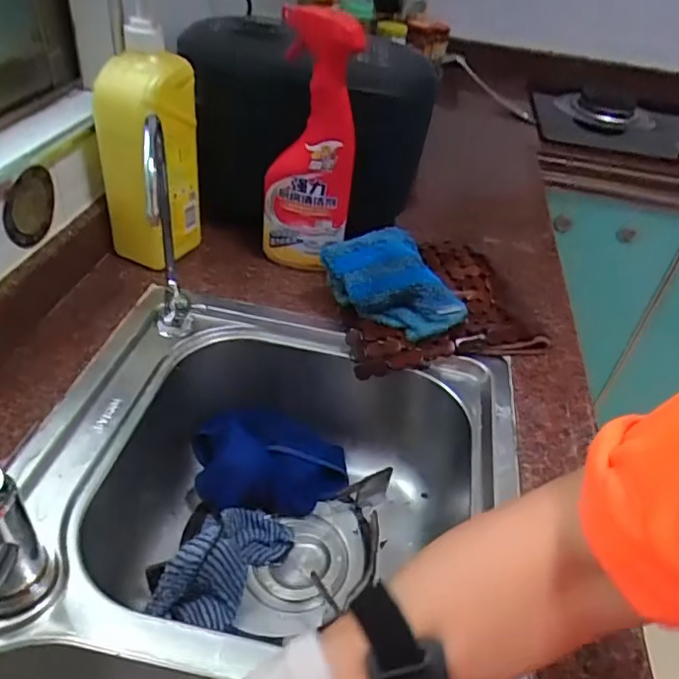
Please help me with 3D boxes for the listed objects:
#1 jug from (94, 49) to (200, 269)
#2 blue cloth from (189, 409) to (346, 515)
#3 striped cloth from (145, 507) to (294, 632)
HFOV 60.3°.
[{"bbox_3d":[-0.197,-0.182,0.620,0.068,0.221,0.091,31,44,26],"label":"jug"},{"bbox_3d":[-0.075,0.134,0.647,0.161,0.067,0.089,-3,40,-13],"label":"blue cloth"},{"bbox_3d":[-0.105,0.206,0.563,0.091,0.075,0.133,14,39,7],"label":"striped cloth"}]

